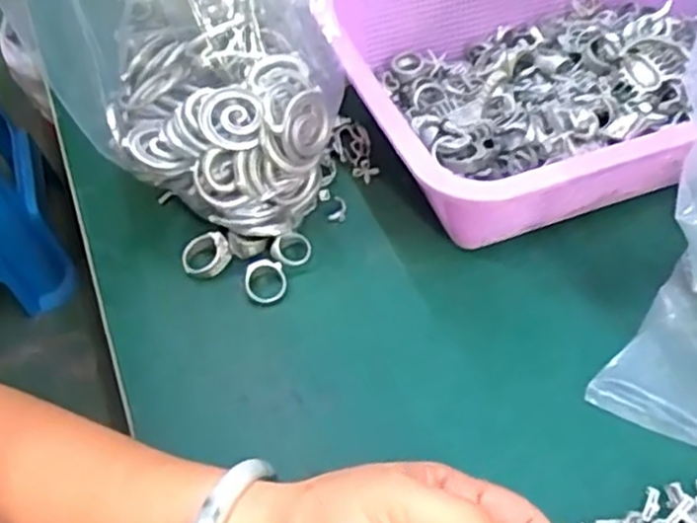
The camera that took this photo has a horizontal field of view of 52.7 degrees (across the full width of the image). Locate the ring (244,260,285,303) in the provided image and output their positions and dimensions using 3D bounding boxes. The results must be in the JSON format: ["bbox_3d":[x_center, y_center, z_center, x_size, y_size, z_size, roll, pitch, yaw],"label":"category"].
[{"bbox_3d":[-0.047,0.012,0.402,0.026,0.007,0.026,4,70,-11],"label":"ring"}]

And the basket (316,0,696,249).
[{"bbox_3d":[0.147,-0.121,0.449,0.303,0.083,0.219,-20,52,-13],"label":"basket"}]

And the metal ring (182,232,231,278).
[{"bbox_3d":[-0.083,-0.003,0.411,0.027,0.011,0.025,-17,76,10],"label":"metal ring"}]

